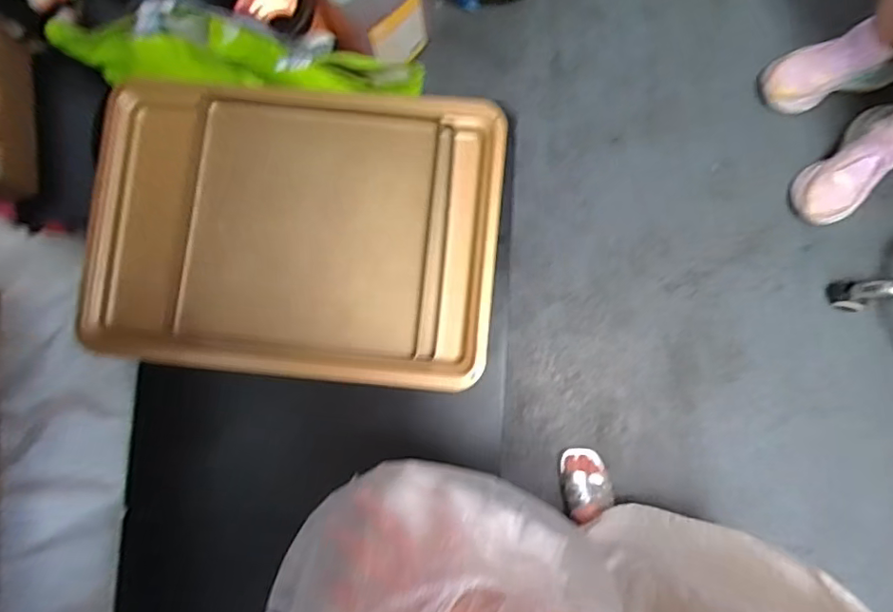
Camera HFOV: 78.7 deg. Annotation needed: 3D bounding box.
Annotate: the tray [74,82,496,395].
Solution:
[{"bbox_3d":[-0.172,-0.087,0.632,0.460,0.062,0.334,5,86,3],"label":"tray"}]

